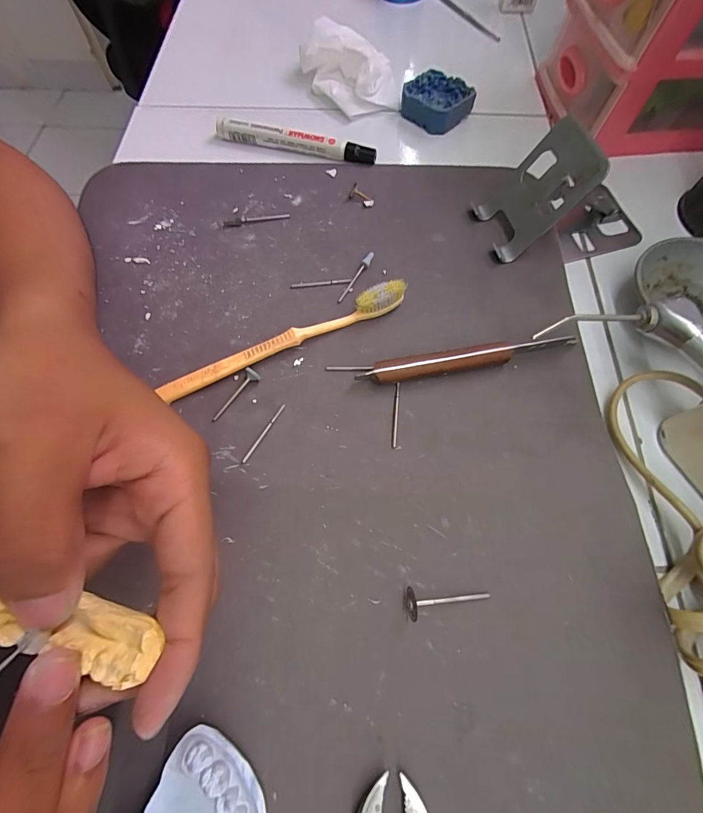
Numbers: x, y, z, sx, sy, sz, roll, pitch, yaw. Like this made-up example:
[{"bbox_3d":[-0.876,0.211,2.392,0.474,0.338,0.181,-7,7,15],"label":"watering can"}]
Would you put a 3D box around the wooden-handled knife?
[{"bbox_3d":[0.078,-0.030,0.240,0.144,0.016,0.012,-9,68,-3],"label":"wooden-handled knife"}]

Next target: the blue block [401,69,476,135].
[{"bbox_3d":[0.082,-0.285,0.345,0.057,0.022,0.055,-40,73,-14],"label":"blue block"}]

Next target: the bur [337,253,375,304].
[{"bbox_3d":[0.004,-0.095,0.270,0.005,0.005,0.047,27,71,11],"label":"bur"}]

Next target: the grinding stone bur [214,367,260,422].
[{"bbox_3d":[-0.074,-0.007,0.233,0.008,0.011,0.039,37,73,14],"label":"grinding stone bur"}]

